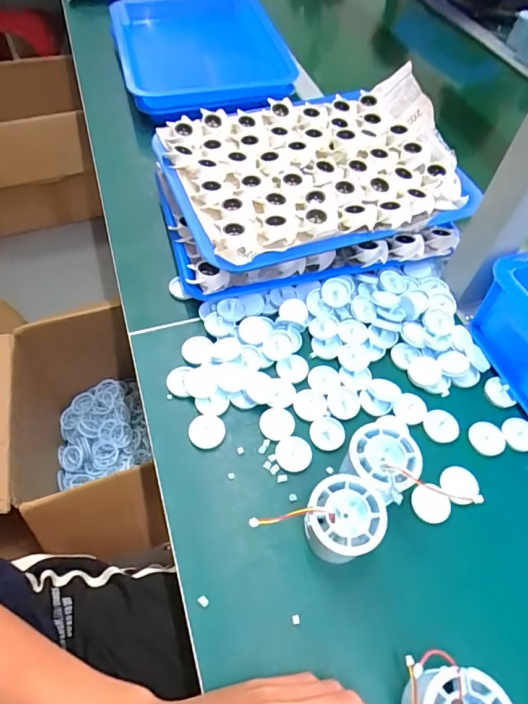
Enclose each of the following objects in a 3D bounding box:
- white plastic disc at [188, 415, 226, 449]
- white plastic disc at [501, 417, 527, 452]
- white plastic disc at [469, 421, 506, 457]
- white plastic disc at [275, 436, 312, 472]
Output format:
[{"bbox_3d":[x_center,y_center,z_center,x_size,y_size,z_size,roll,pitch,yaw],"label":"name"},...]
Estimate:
[{"bbox_3d":[-0.051,0.070,0.401,0.032,0.005,0.029,-8,56,-9],"label":"white plastic disc"},{"bbox_3d":[0.237,0.075,0.415,0.033,0.004,0.031,2,55,-2],"label":"white plastic disc"},{"bbox_3d":[0.205,0.079,0.411,0.032,0.005,0.031,2,55,-2],"label":"white plastic disc"},{"bbox_3d":[0.026,0.089,0.395,0.031,0.004,0.030,2,55,-2],"label":"white plastic disc"}]

